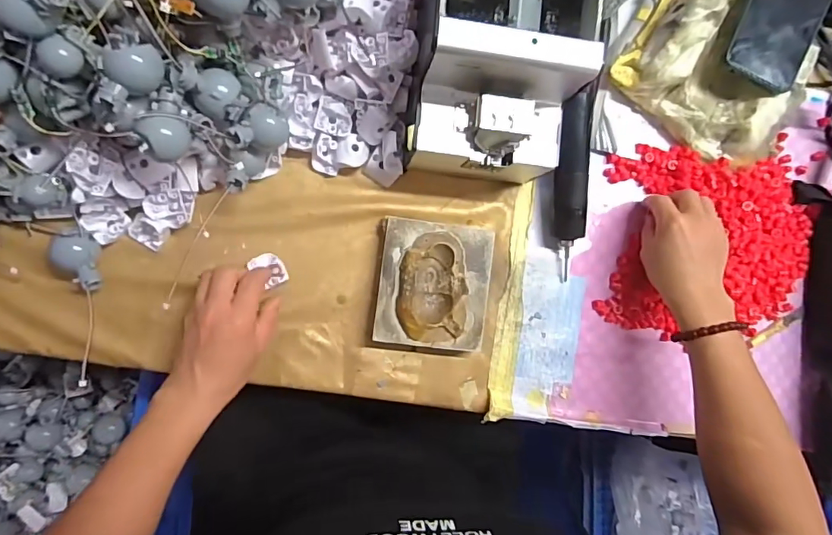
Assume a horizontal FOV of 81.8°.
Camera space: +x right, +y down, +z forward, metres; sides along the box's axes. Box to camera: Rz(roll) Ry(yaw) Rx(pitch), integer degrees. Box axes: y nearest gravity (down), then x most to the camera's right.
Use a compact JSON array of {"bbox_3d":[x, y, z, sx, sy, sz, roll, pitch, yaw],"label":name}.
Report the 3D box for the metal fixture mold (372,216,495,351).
[{"bbox_3d":[0.016,0.016,0.449,0.101,0.033,0.113,7,88,-8],"label":"metal fixture mold"}]

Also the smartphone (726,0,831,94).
[{"bbox_3d":[0.353,-0.253,0.453,0.080,0.015,0.167,20,91,-15],"label":"smartphone"}]

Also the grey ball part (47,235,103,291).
[{"bbox_3d":[-0.283,-0.003,0.404,0.031,0.024,0.046,-14,91,-8],"label":"grey ball part"}]

